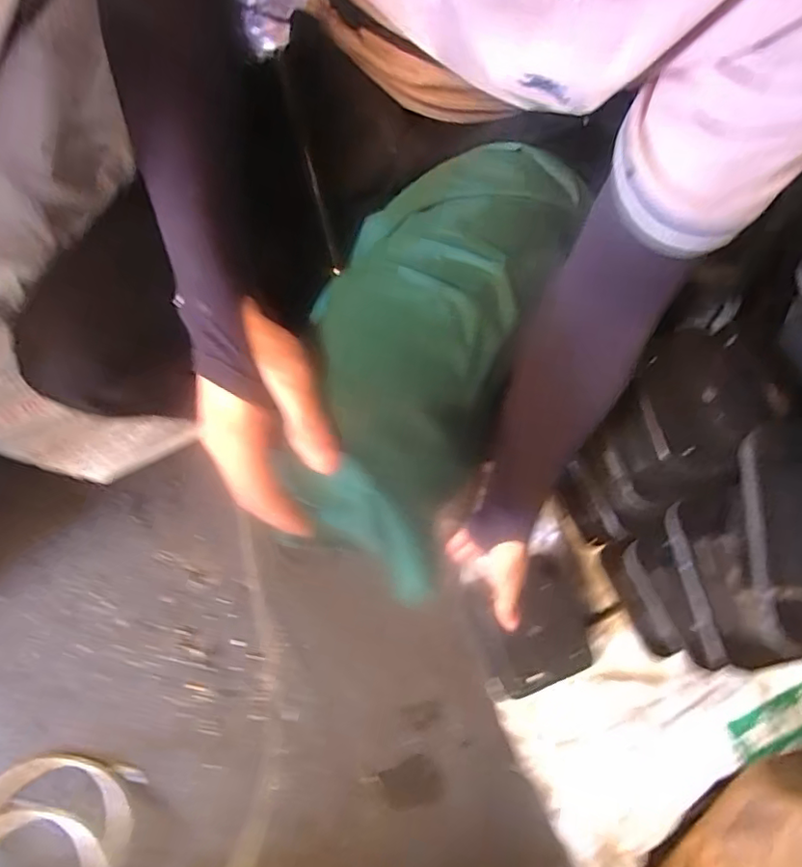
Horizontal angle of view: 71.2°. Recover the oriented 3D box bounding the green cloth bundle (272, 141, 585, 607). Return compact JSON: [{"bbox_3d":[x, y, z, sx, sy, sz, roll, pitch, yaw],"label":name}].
[{"bbox_3d":[0.011,-0.068,0.407,0.157,0.066,0.328,18,72,4],"label":"green cloth bundle"}]

